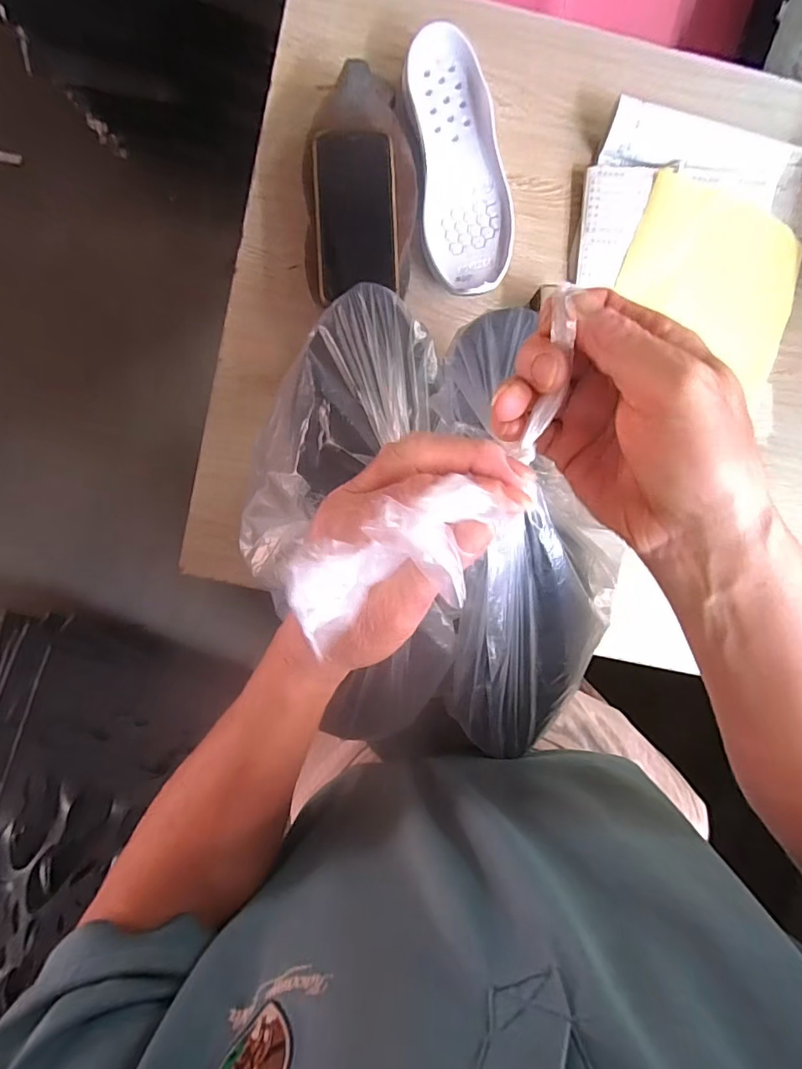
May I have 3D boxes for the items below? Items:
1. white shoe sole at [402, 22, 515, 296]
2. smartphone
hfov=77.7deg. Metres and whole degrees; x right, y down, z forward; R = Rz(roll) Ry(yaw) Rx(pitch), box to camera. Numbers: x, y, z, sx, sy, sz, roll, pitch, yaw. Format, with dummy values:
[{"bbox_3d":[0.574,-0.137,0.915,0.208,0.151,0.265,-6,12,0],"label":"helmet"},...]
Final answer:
[{"bbox_3d":[0.065,-0.388,0.535,0.098,0.044,0.264,-7,93,-2],"label":"white shoe sole"},{"bbox_3d":[-0.045,-0.315,0.498,0.079,0.015,0.150,-3,97,-2],"label":"smartphone"}]

